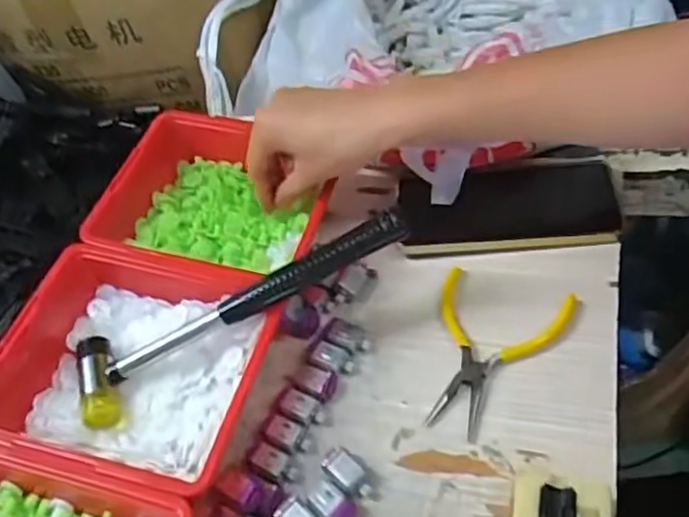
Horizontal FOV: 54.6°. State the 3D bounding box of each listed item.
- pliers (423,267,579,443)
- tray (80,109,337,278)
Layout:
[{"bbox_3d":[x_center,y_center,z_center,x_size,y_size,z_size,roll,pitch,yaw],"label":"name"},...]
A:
[{"bbox_3d":[0.087,0.058,0.434,0.087,0.020,0.114,24,58,23],"label":"pliers"},{"bbox_3d":[-0.093,-0.044,0.514,0.163,0.048,0.140,10,53,14],"label":"tray"}]

